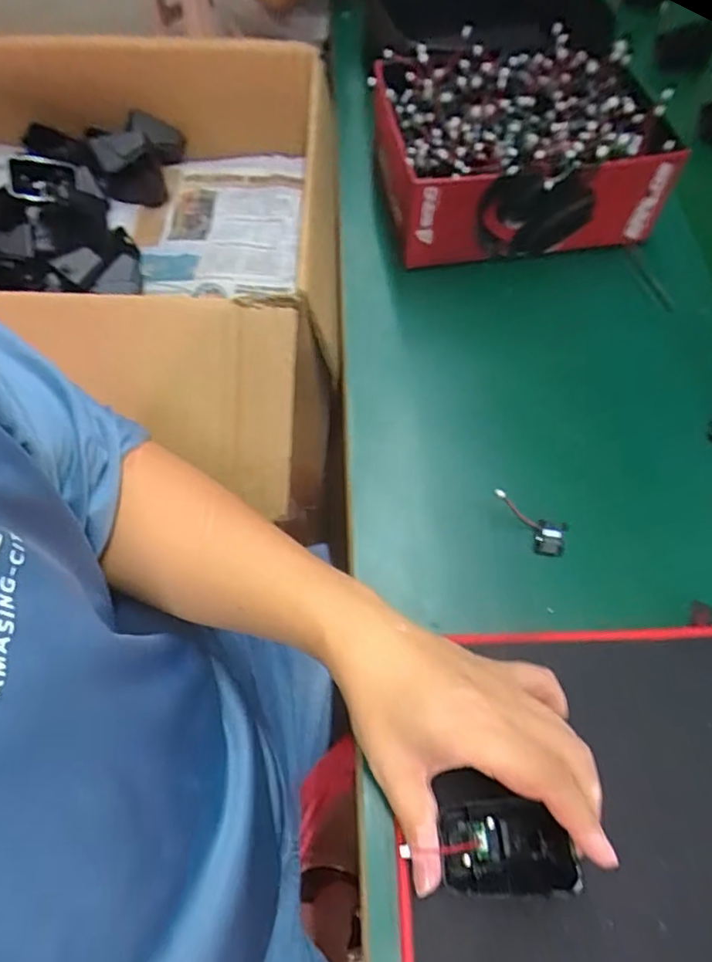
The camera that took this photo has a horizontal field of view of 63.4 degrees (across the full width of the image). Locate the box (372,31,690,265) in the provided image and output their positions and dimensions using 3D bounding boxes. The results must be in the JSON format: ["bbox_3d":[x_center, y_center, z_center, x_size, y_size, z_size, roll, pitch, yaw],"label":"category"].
[{"bbox_3d":[0.149,-0.313,0.542,0.244,0.091,0.196,-10,62,-6],"label":"box"}]

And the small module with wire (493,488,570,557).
[{"bbox_3d":[0.127,0.029,0.419,0.067,0.016,0.024,44,69,2],"label":"small module with wire"}]

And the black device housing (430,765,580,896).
[{"bbox_3d":[0.081,0.199,0.316,0.066,0.032,0.044,-2,63,-3],"label":"black device housing"}]

